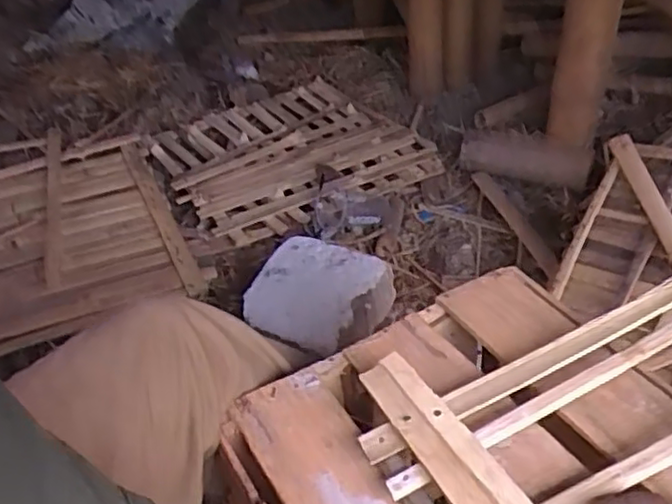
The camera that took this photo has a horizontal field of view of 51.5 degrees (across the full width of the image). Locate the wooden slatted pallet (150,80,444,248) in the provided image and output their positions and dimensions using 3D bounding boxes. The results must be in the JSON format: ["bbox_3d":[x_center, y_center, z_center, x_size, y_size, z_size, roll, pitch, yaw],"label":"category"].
[{"bbox_3d":[-0.111,-0.242,1.555,0.546,0.047,0.503,-24,44,-24],"label":"wooden slatted pallet"}]

